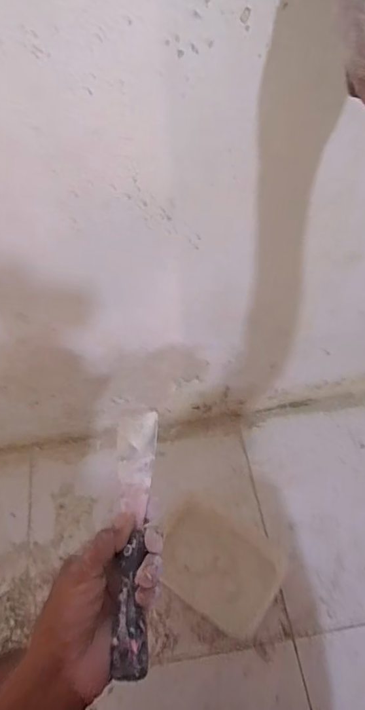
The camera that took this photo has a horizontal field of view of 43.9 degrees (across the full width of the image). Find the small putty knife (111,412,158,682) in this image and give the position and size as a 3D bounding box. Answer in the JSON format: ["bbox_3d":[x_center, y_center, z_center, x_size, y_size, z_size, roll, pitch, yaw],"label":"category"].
[{"bbox_3d":[-0.041,0.143,0.374,0.037,0.026,0.201,-2,51,1],"label":"small putty knife"}]

